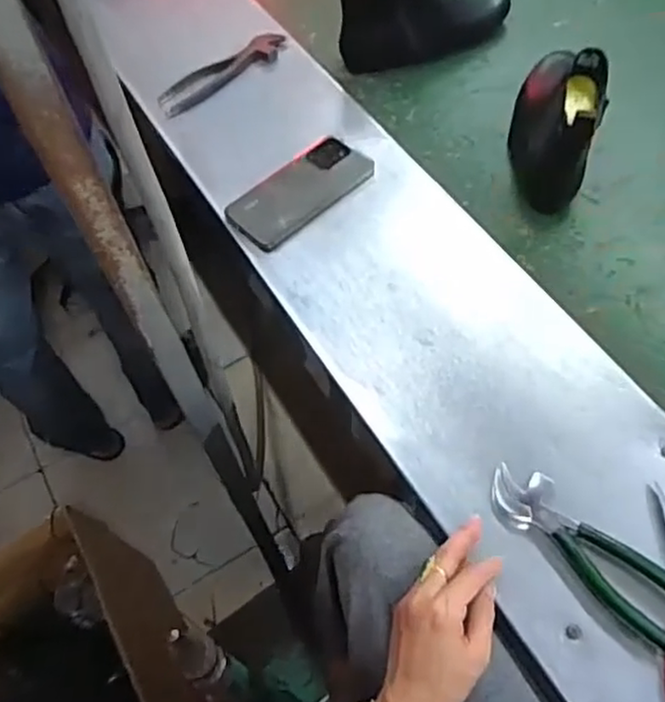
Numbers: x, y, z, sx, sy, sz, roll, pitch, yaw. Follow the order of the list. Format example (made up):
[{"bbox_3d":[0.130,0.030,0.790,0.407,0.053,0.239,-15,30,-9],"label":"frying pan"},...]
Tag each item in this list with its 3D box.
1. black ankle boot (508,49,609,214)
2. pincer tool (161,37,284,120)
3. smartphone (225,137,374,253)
[{"bbox_3d":[0.263,-0.309,0.789,0.073,0.134,0.260,9,57,5],"label":"black ankle boot"},{"bbox_3d":[-0.148,-0.376,0.909,0.188,0.019,0.041,-33,63,-7],"label":"pincer tool"},{"bbox_3d":[-0.039,-0.188,0.776,0.170,0.014,0.081,-38,65,-23],"label":"smartphone"}]

